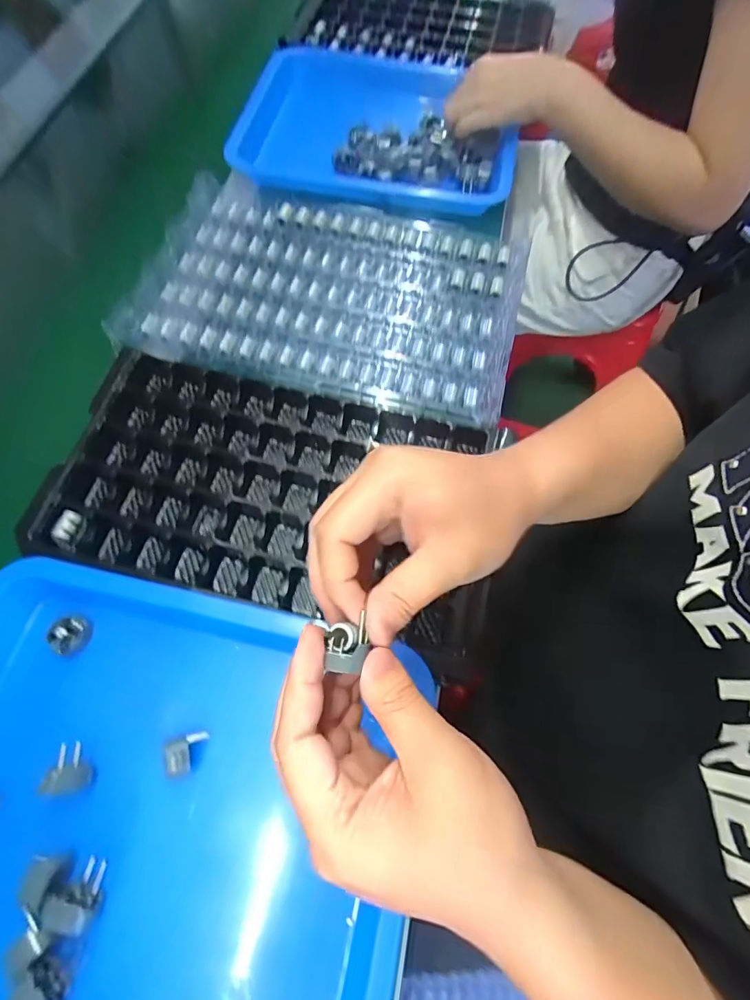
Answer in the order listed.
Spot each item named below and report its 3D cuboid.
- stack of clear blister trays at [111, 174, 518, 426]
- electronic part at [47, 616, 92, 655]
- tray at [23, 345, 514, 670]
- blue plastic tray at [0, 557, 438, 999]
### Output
[{"bbox_3d":[-0.044,-0.226,0.462,0.372,0.033,0.280,13,69,6],"label":"stack of clear blister trays"},{"bbox_3d":[-0.227,0.100,0.335,0.026,0.009,0.026,6,69,3],"label":"electronic part"},{"bbox_3d":[-0.086,-0.009,0.376,0.347,0.038,0.193,14,69,6],"label":"tray"},{"bbox_3d":[-0.144,0.198,0.299,0.336,0.063,0.261,12,69,5],"label":"blue plastic tray"}]

